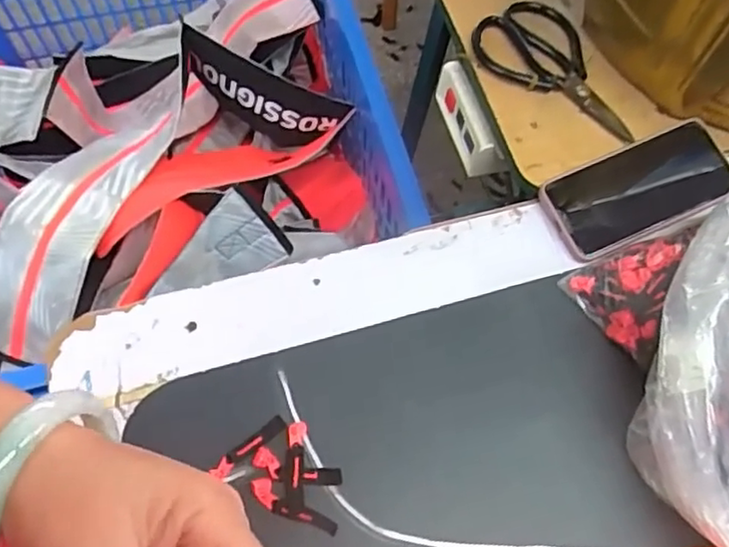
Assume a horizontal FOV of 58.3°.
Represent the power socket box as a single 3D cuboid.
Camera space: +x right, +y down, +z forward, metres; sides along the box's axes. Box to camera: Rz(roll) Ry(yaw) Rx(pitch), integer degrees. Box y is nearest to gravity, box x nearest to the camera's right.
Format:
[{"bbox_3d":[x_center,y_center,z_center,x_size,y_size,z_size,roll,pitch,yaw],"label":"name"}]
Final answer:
[{"bbox_3d":[0.100,-0.148,0.648,0.030,0.051,0.127,-19,67,-9],"label":"power socket box"}]

